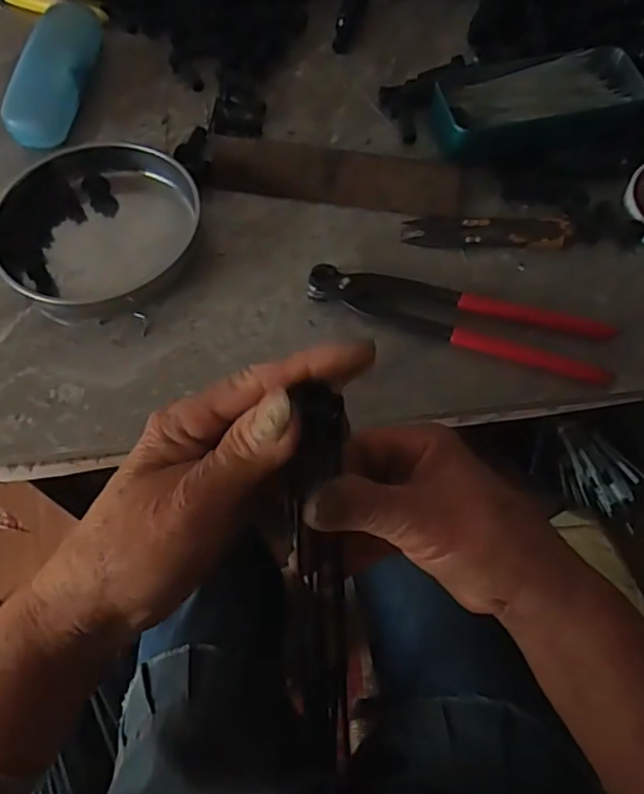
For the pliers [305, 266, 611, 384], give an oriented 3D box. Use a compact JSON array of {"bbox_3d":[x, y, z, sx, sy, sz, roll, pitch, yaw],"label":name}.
[{"bbox_3d":[0.087,-0.052,0.401,0.194,0.015,0.043,18,65,10],"label":"pliers"}]

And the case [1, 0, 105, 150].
[{"bbox_3d":[-0.216,-0.268,0.503,0.044,0.030,0.149,3,64,3],"label":"case"}]

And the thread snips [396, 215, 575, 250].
[{"bbox_3d":[0.117,-0.117,0.436,0.115,0.009,0.027,0,64,1],"label":"thread snips"}]

